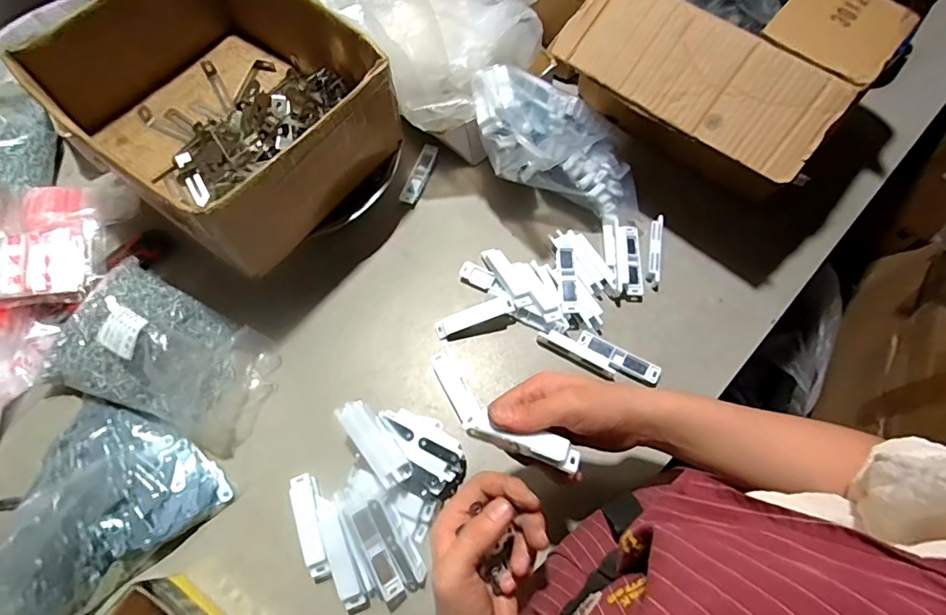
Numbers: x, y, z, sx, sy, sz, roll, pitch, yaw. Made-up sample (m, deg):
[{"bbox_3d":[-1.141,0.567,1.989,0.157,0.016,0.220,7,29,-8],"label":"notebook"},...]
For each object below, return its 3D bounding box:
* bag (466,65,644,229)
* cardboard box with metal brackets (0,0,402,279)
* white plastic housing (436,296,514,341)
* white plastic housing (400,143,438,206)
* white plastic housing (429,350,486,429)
[{"bbox_3d":[0.109,-0.196,0.607,0.250,0.080,0.113,26,66,-23],"label":"bag"},{"bbox_3d":[-0.263,-0.223,0.544,0.302,0.116,0.247,36,72,14],"label":"cardboard box with metal brackets"},{"bbox_3d":[0.001,0.009,0.579,0.094,0.006,0.025,-22,64,3],"label":"white plastic housing"},{"bbox_3d":[-0.073,-0.179,0.671,0.021,0.012,0.097,18,68,8],"label":"white plastic housing"},{"bbox_3d":[-0.020,0.090,0.557,0.025,0.004,0.091,-27,70,-11],"label":"white plastic housing"}]

